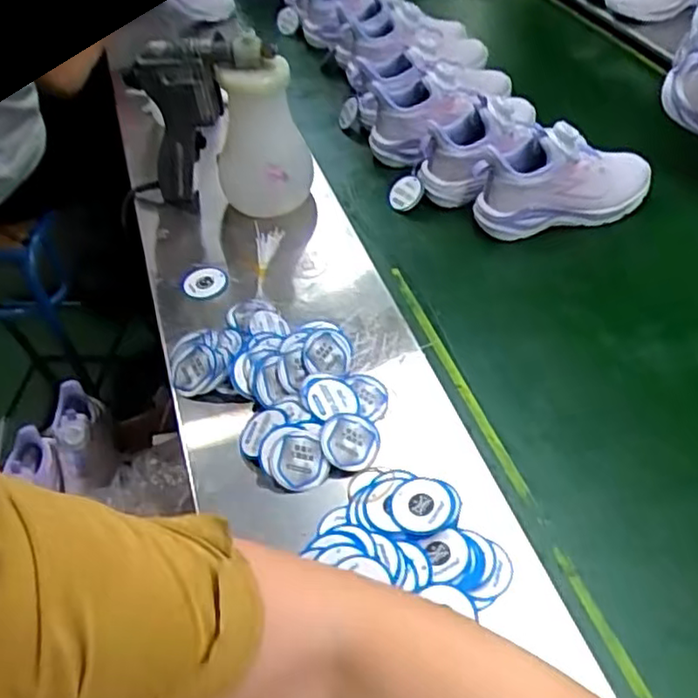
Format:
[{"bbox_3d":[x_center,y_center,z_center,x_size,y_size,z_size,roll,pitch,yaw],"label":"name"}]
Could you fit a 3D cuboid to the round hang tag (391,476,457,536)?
[{"bbox_3d":[0.058,0.121,0.522,0.052,0.009,0.044,-33,62,-19],"label":"round hang tag"}]

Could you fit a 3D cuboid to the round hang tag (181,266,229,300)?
[{"bbox_3d":[-0.149,-0.071,0.702,0.046,0.007,0.044,-3,48,3],"label":"round hang tag"}]

